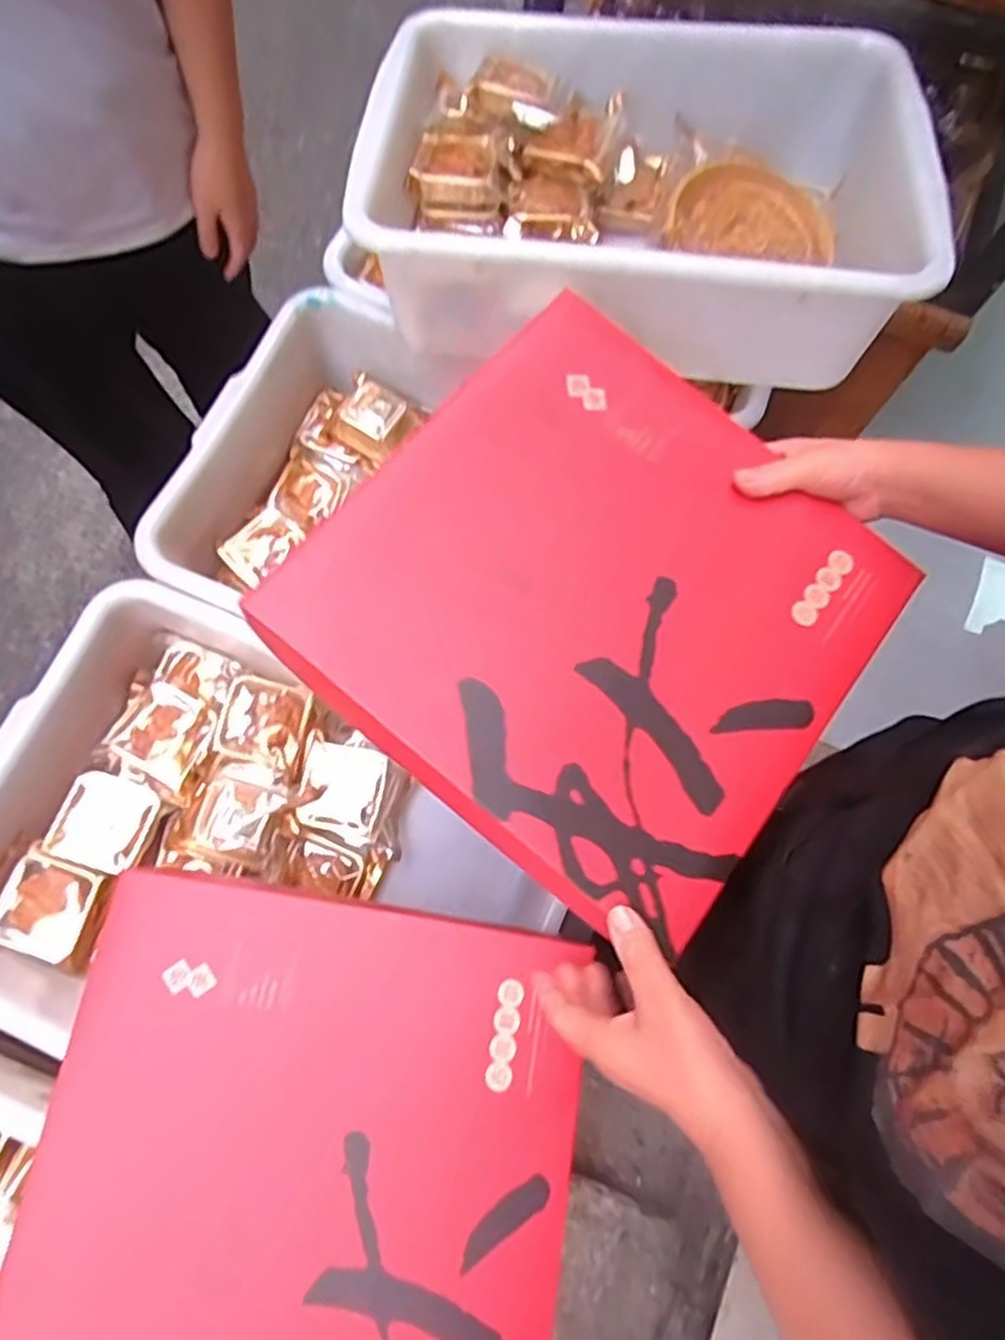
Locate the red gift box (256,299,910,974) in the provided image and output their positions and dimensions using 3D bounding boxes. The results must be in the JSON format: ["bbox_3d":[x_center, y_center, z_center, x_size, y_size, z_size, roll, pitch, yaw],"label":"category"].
[{"bbox_3d":[0.066,-0.055,0.500,0.348,0.055,0.347,36,73,11],"label":"red gift box"}]

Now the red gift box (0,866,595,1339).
[{"bbox_3d":[-0.128,0.335,0.486,0.341,0.044,0.346,9,70,2],"label":"red gift box"}]

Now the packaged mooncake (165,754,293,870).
[{"bbox_3d":[-0.253,0.132,0.676,0.092,0.038,0.097,22,75,4],"label":"packaged mooncake"}]

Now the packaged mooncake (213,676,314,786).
[{"bbox_3d":[-0.232,0.057,0.711,0.079,0.035,0.079,17,75,-11],"label":"packaged mooncake"}]

